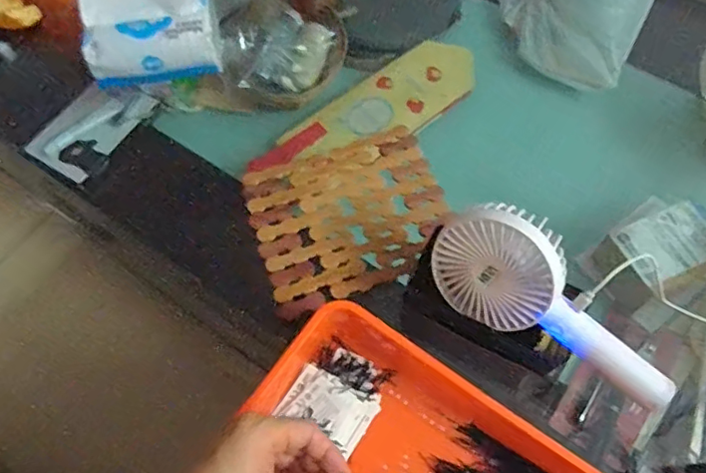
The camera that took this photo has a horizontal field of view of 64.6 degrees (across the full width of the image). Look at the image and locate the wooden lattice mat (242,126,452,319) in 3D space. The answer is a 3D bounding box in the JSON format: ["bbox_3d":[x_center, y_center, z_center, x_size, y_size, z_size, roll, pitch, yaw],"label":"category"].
[{"bbox_3d":[-0.003,-0.022,0.555,0.190,0.011,0.153,-21,68,-9],"label":"wooden lattice mat"}]

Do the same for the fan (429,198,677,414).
[{"bbox_3d":[0.153,0.043,0.420,0.191,0.094,0.031,27,36,18],"label":"fan"}]

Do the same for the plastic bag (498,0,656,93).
[{"bbox_3d":[0.323,-0.335,0.839,0.214,0.080,0.190,29,70,12],"label":"plastic bag"}]

